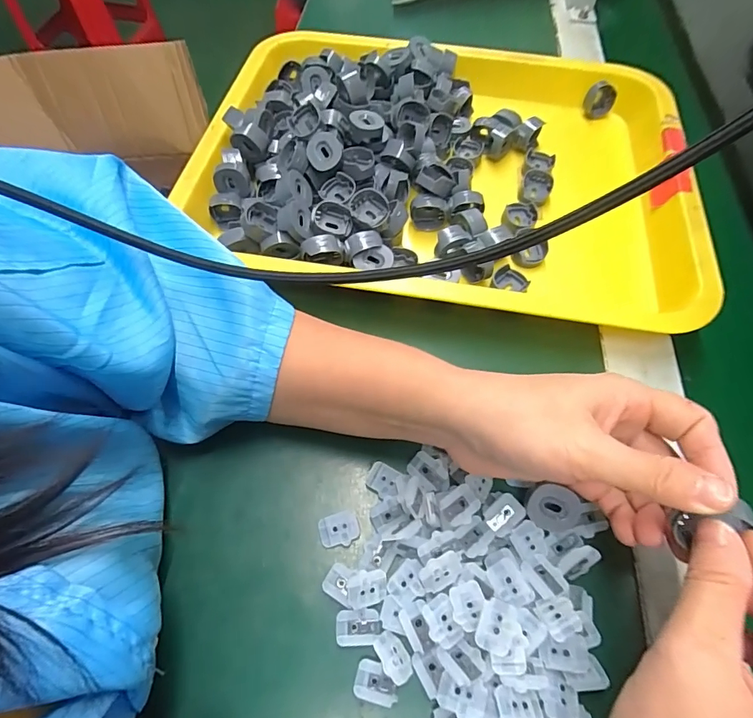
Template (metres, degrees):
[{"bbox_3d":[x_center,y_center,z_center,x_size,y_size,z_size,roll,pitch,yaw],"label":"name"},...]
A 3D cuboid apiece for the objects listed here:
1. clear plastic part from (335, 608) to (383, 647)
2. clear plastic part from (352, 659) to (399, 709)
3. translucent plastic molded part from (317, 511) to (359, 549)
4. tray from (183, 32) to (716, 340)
[{"bbox_3d":[-0.009,0.132,0.218,0.022,0.004,0.016,-3,60,-3],"label":"clear plastic part"},{"bbox_3d":[0.000,0.152,0.208,0.020,0.004,0.015,17,61,9],"label":"clear plastic part"},{"bbox_3d":[-0.021,0.094,0.243,0.021,0.006,0.016,-7,60,-6],"label":"translucent plastic molded part"},{"bbox_3d":[0.054,-0.165,0.361,0.382,0.053,0.293,10,60,5],"label":"tray"}]

